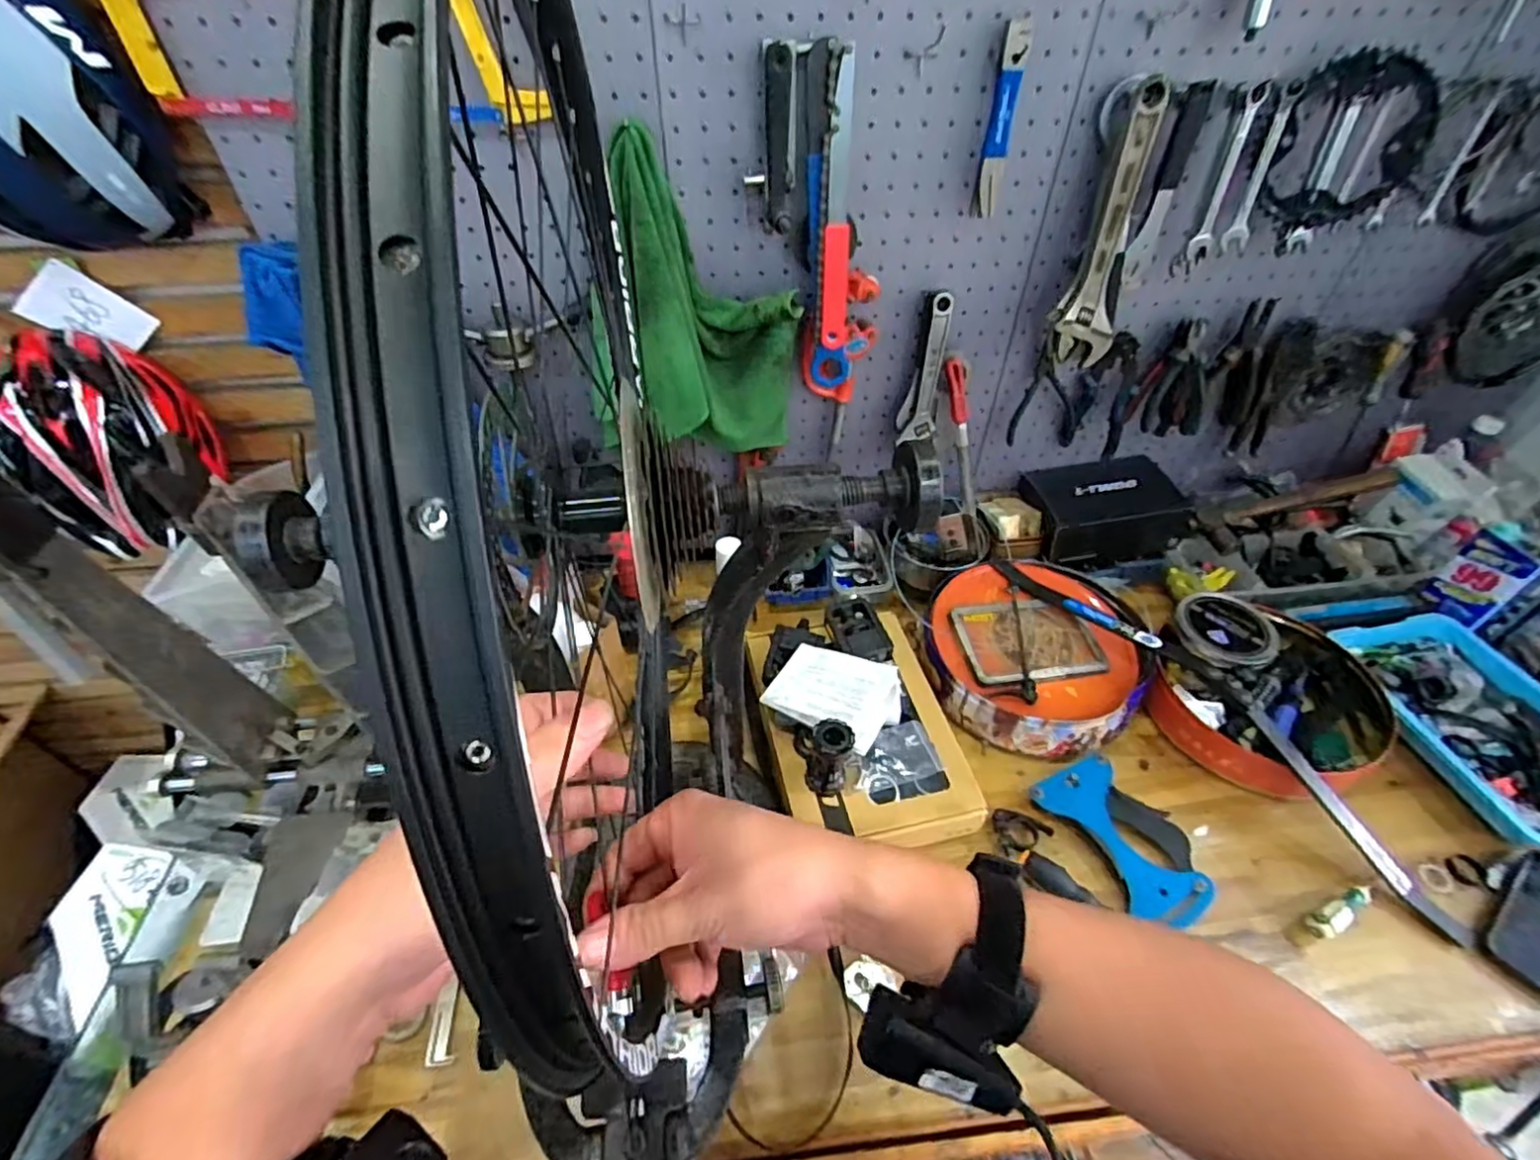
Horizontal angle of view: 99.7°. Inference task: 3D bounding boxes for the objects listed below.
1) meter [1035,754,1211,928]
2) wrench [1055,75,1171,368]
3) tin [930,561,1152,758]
[{"bbox_3d":[0.418,0.304,0.767,0.122,0.036,0.199,-24,49,-23],"label":"meter"},{"bbox_3d":[0.392,-0.399,0.757,0.067,0.286,0.032,-1,34,4],"label":"wrench"},{"bbox_3d":[0.373,0.097,0.906,0.301,0.073,0.277,-18,47,-18],"label":"tin"}]

